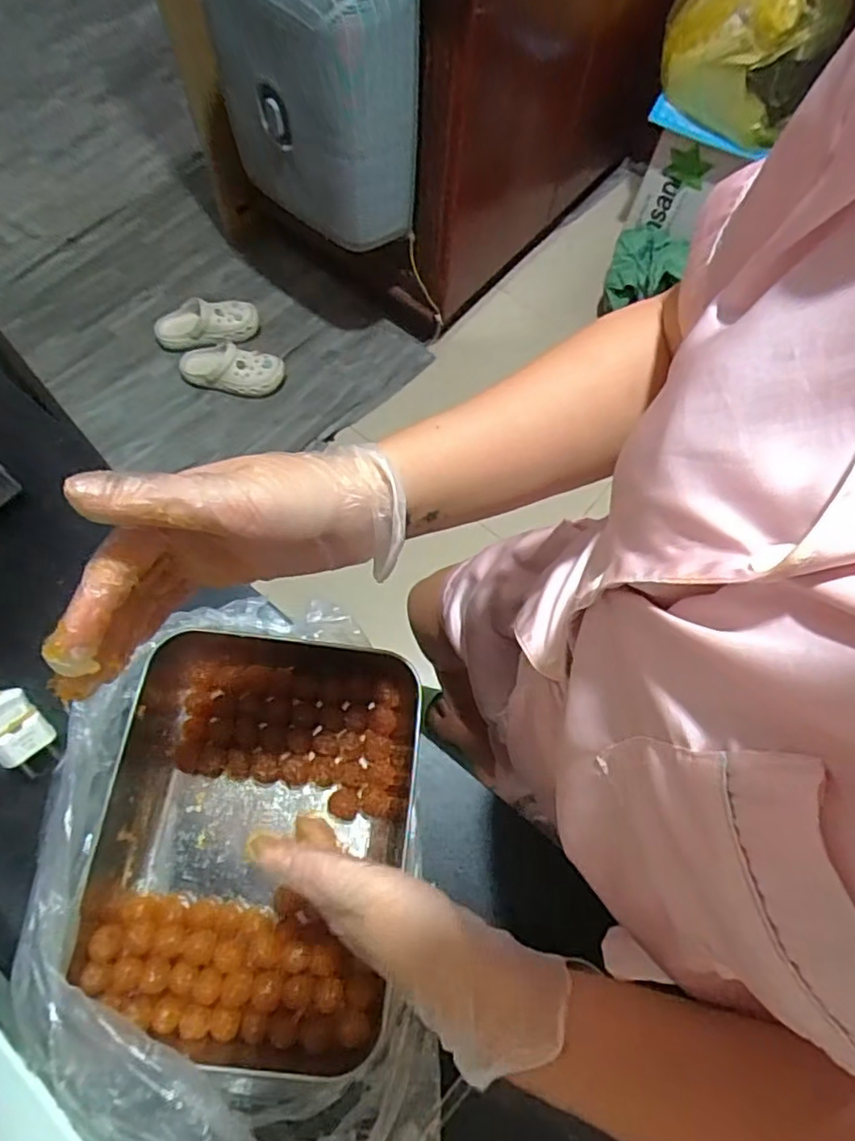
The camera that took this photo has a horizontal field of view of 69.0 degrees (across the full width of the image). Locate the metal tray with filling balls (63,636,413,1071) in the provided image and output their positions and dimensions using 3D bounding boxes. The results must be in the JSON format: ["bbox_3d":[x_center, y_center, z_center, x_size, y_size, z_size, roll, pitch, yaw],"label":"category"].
[{"bbox_3d":[-0.119,0.171,0.424,0.204,0.048,0.251,7,67,3],"label":"metal tray with filling balls"}]

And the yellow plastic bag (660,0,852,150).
[{"bbox_3d":[0.580,-1.007,1.165,0.283,0.284,0.170,40,71,13],"label":"yellow plastic bag"}]

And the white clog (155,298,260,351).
[{"bbox_3d":[-0.562,-0.625,1.583,0.253,0.083,0.096,-9,68,-7],"label":"white clog"}]

